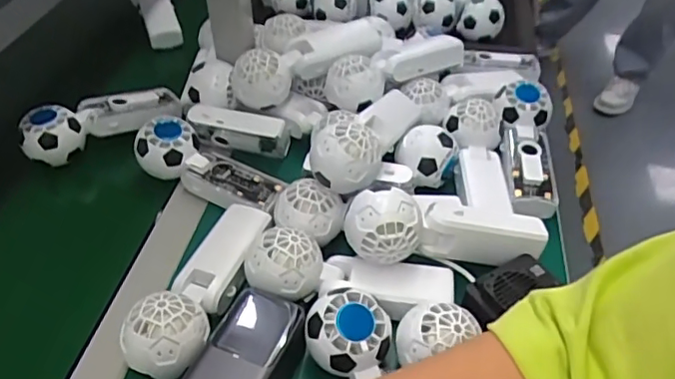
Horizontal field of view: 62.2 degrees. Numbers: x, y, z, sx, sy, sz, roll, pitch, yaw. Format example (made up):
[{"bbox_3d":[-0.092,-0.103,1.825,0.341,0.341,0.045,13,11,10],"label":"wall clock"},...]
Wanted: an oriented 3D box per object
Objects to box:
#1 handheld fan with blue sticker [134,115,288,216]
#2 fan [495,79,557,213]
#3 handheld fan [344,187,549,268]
[{"bbox_3d":[-0.123,-0.026,0.559,0.161,0.048,0.065,21,48,21],"label":"handheld fan with blue sticker"},{"bbox_3d":[0.196,-0.047,0.579,0.058,0.046,0.167,5,44,7],"label":"fan"},{"bbox_3d":[0.092,0.036,0.469,0.170,0.052,0.053,8,44,-15],"label":"handheld fan"}]

